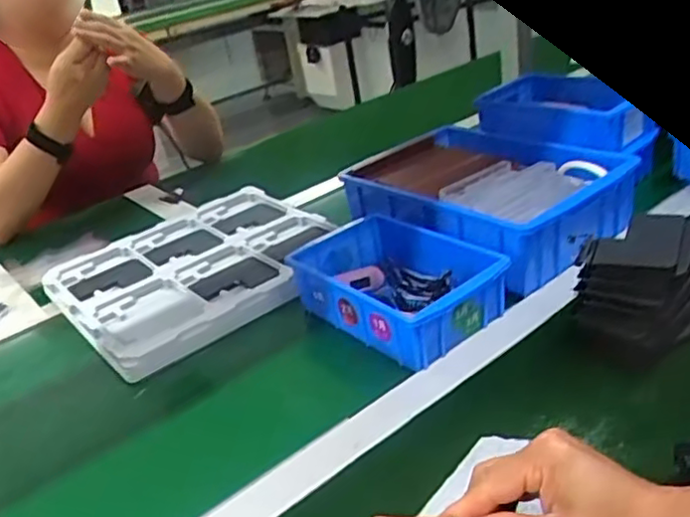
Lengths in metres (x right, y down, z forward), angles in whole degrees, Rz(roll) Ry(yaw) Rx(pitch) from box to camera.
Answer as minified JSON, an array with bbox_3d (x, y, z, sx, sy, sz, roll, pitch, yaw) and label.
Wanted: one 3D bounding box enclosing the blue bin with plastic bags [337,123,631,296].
[{"bbox_3d":[0.160,-0.071,0.840,0.223,0.096,0.326,-30,33,-34],"label":"blue bin with plastic bags"}]

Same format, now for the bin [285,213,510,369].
[{"bbox_3d":[0.060,0.024,0.718,0.165,0.071,0.212,-28,32,-31],"label":"bin"}]

